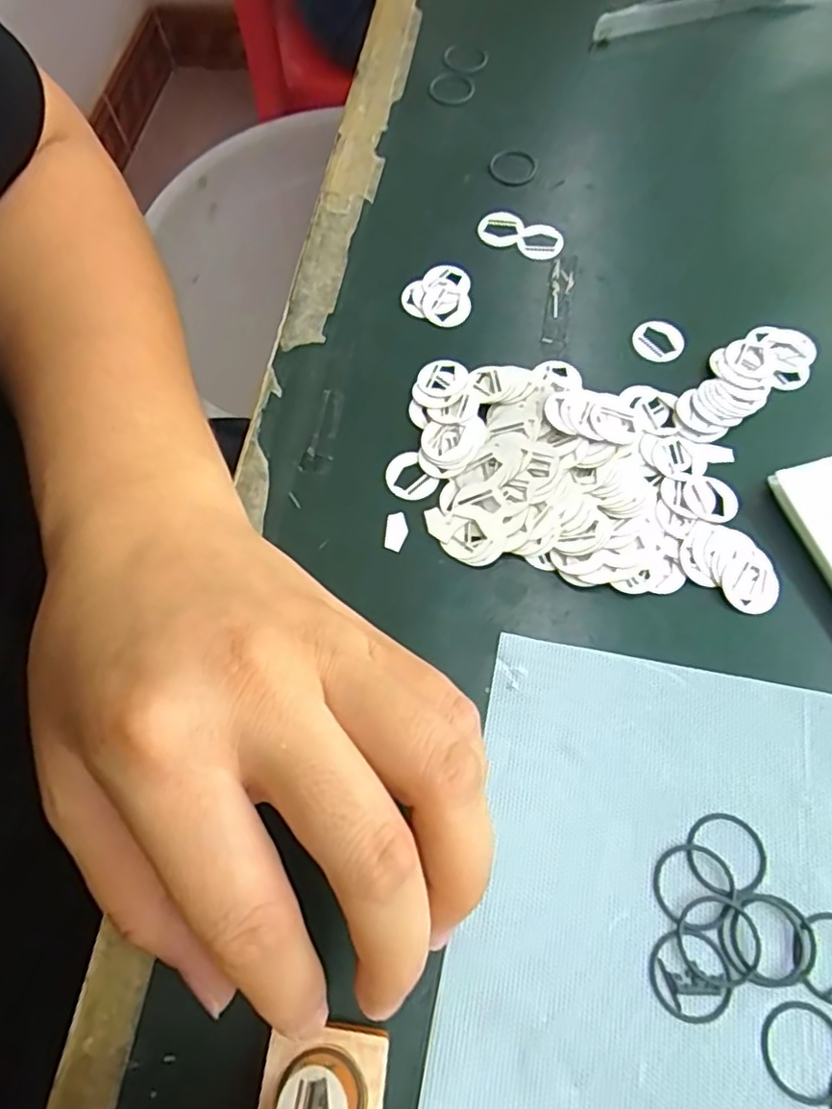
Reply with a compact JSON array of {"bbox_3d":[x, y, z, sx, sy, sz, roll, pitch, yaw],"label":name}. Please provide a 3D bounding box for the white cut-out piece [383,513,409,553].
[{"bbox_3d":[-0.007,-0.008,0.216,0.007,0.004,0.014,5,72,7],"label":"white cut-out piece"}]

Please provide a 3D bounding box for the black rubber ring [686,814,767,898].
[{"bbox_3d":[0.084,0.081,0.174,0.021,0.004,0.020,-1,68,2],"label":"black rubber ring"}]

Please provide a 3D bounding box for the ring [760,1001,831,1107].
[{"bbox_3d":[0.095,0.121,0.157,0.021,0.004,0.020,-1,68,2],"label":"ring"}]

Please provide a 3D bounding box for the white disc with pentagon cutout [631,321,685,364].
[{"bbox_3d":[0.090,-0.079,0.241,0.018,0.006,0.014,22,71,11],"label":"white disc with pentagon cutout"}]

